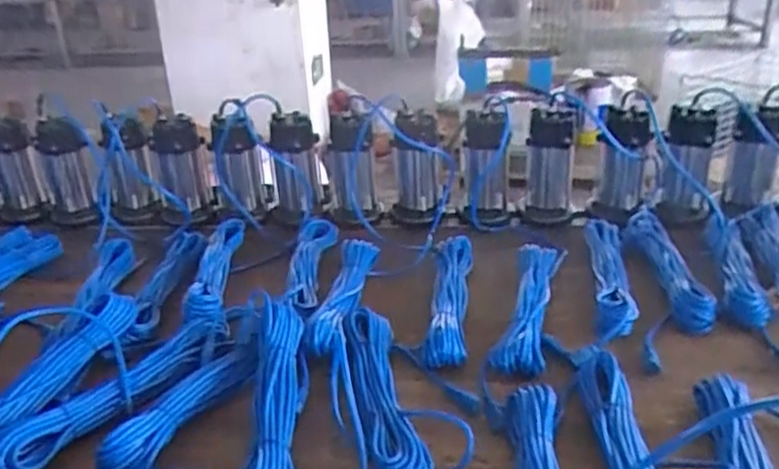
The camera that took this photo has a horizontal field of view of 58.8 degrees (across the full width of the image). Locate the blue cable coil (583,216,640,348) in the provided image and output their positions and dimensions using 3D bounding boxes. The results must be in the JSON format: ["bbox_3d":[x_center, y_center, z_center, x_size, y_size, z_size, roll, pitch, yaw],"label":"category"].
[{"bbox_3d":[0.375,0.069,1.181,0.063,0.045,0.388,2,26,11],"label":"blue cable coil"}]

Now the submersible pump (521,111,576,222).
[{"bbox_3d":[0.307,-0.128,1.344,0.100,0.219,0.076,3,26,13],"label":"submersible pump"}]

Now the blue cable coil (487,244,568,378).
[{"bbox_3d":[0.227,0.106,1.114,0.074,0.053,0.345,5,26,17],"label":"blue cable coil"}]

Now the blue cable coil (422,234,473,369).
[{"bbox_3d":[0.098,0.103,1.122,0.062,0.066,0.330,1,25,8],"label":"blue cable coil"}]

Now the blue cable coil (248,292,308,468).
[{"bbox_3d":[-0.149,0.206,0.889,0.074,0.093,0.356,-5,25,-4],"label":"blue cable coil"}]

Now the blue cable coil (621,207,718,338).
[{"bbox_3d":[0.477,0.047,1.202,0.070,0.050,0.358,-2,25,3],"label":"blue cable coil"}]

